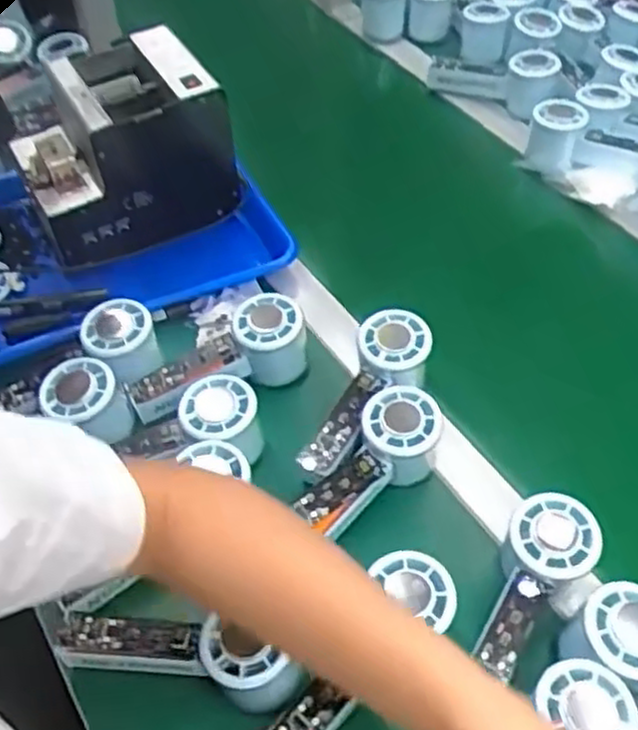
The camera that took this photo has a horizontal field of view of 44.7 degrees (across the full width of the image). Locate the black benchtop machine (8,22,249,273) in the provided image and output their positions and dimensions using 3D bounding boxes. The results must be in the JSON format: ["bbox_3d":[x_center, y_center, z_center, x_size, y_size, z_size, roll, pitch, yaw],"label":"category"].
[{"bbox_3d":[-0.176,-0.199,0.701,0.173,0.139,0.114,-22,54,-17],"label":"black benchtop machine"}]

